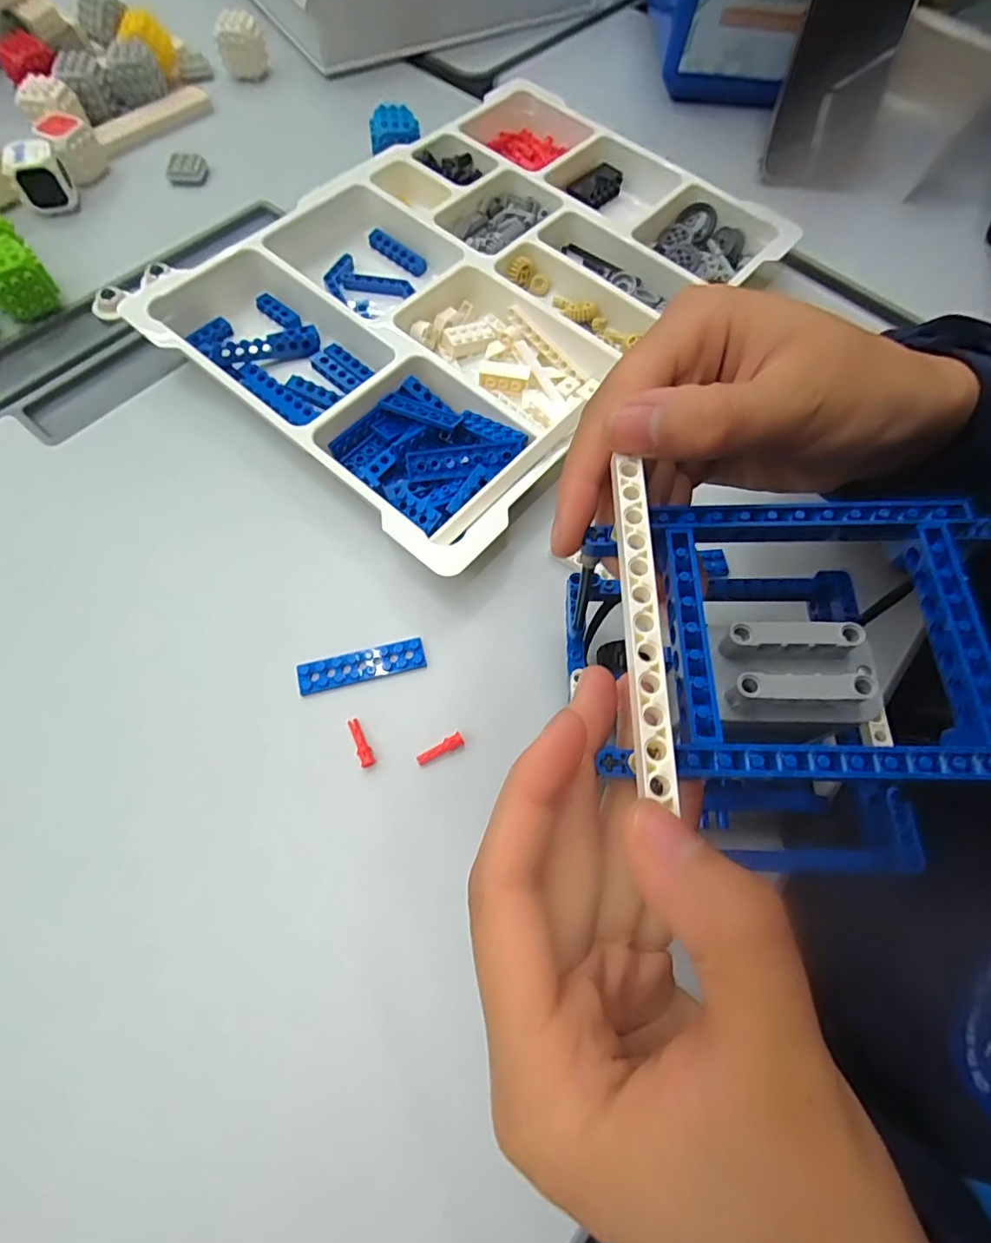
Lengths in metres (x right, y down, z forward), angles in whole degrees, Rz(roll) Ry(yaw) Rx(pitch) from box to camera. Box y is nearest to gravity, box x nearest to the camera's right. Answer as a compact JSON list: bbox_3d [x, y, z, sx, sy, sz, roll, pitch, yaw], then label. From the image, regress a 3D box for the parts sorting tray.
[{"bbox_3d":[-0.010,-0.234,0.361,0.272,0.031,0.369,39,70,12],"label":"parts sorting tray"}]

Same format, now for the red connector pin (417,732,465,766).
[{"bbox_3d":[-0.027,0.062,0.266,0.025,0.004,0.007,-28,72,-14],"label":"red connector pin"}]

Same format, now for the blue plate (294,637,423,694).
[{"bbox_3d":[-0.068,0.023,0.280,0.062,0.010,0.016,-12,68,-9],"label":"blue plate"}]

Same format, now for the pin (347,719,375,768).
[{"bbox_3d":[-0.064,0.058,0.262,0.006,0.005,0.024,-21,70,-12],"label":"pin"}]

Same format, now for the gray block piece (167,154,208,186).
[{"bbox_3d":[-0.235,-0.345,0.418,0.026,0.009,0.027,2,67,-3],"label":"gray block piece"}]

